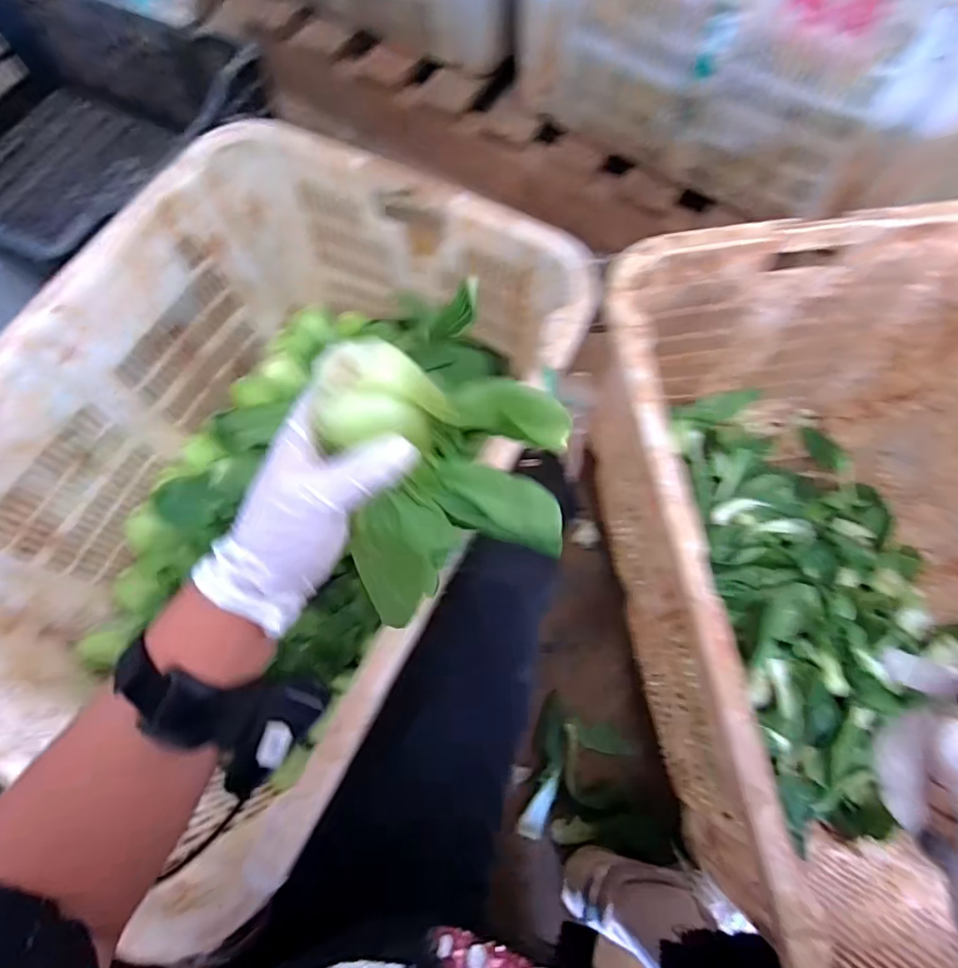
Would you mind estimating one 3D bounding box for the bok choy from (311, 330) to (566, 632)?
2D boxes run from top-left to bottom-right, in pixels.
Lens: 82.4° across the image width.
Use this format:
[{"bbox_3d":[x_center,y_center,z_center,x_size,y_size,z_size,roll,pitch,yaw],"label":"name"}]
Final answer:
[{"bbox_3d":[-0.008,-0.003,0.315,0.142,0.133,0.113,-11,71,-4],"label":"bok choy"}]

